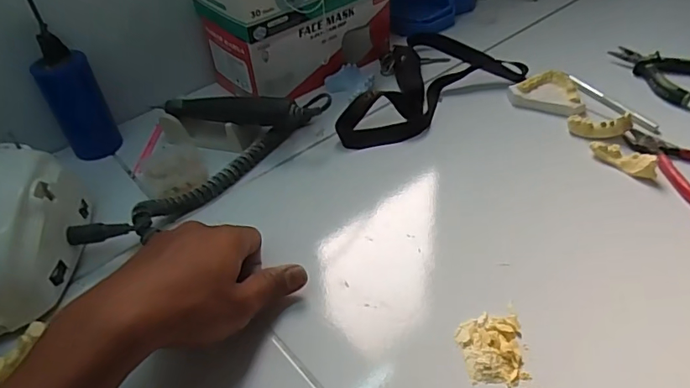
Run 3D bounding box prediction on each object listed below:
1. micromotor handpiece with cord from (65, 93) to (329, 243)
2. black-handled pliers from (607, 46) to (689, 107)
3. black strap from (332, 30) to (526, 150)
[{"bbox_3d":[-0.148,-0.043,0.486,0.261,0.050,0.141,-35,51,-29],"label":"micromotor handpiece with cord"},{"bbox_3d":[0.356,-0.143,0.568,0.079,0.018,0.111,-26,47,-21],"label":"black-handled pliers"},{"bbox_3d":[0.076,-0.131,0.573,0.235,0.038,0.140,-23,46,-19],"label":"black strap"}]

